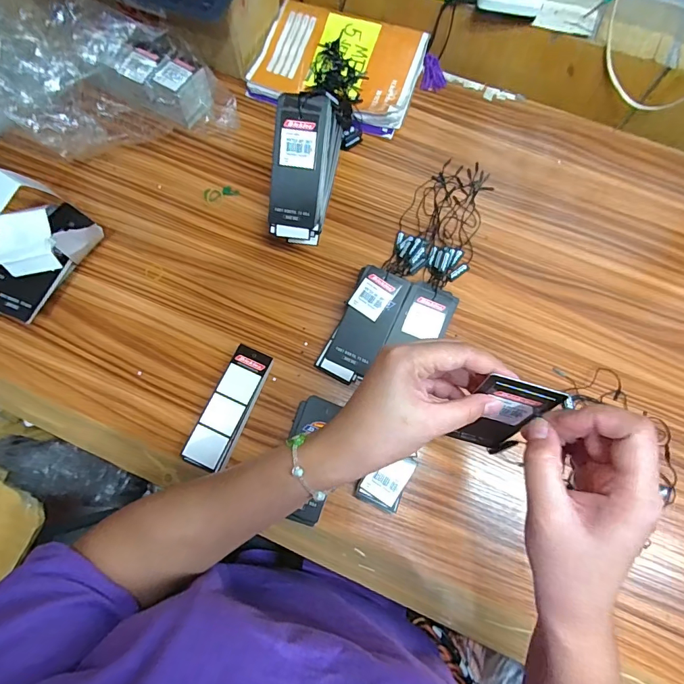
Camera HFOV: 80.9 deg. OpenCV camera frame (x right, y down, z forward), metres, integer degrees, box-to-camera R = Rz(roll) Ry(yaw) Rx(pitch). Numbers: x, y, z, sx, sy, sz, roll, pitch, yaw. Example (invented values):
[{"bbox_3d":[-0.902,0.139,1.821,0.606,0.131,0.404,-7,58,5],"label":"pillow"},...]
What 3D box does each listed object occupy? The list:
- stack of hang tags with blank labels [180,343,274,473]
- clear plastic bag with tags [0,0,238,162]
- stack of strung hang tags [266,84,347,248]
[{"bbox_3d":[-0.110,0.065,0.399,0.040,0.026,0.120,21,75,5],"label":"stack of hang tags with blank labels"},{"bbox_3d":[-0.322,-0.302,0.412,0.364,0.200,0.182,15,74,3],"label":"clear plastic bag with tags"},{"bbox_3d":[-0.039,-0.181,0.430,0.052,0.111,0.139,12,74,3],"label":"stack of strung hang tags"}]

